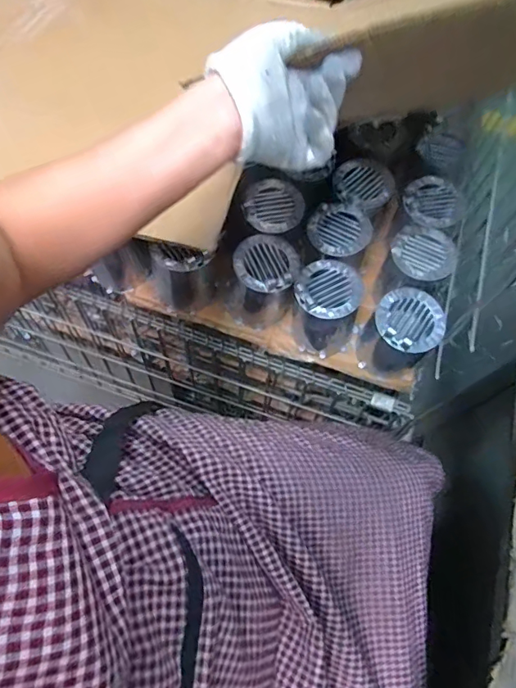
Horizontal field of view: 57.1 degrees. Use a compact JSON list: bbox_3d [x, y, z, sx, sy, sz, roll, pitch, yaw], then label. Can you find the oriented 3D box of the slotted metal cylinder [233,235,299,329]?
[{"bbox_3d":[0.011,-0.088,0.674,0.082,0.119,0.090,6,68,2],"label":"slotted metal cylinder"}]

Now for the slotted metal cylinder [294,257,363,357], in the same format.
[{"bbox_3d":[0.097,-0.050,0.659,0.091,0.118,0.098,0,68,-1],"label":"slotted metal cylinder"}]

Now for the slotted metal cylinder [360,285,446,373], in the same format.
[{"bbox_3d":[0.192,-0.014,0.646,0.086,0.111,0.084,0,68,-1],"label":"slotted metal cylinder"}]

